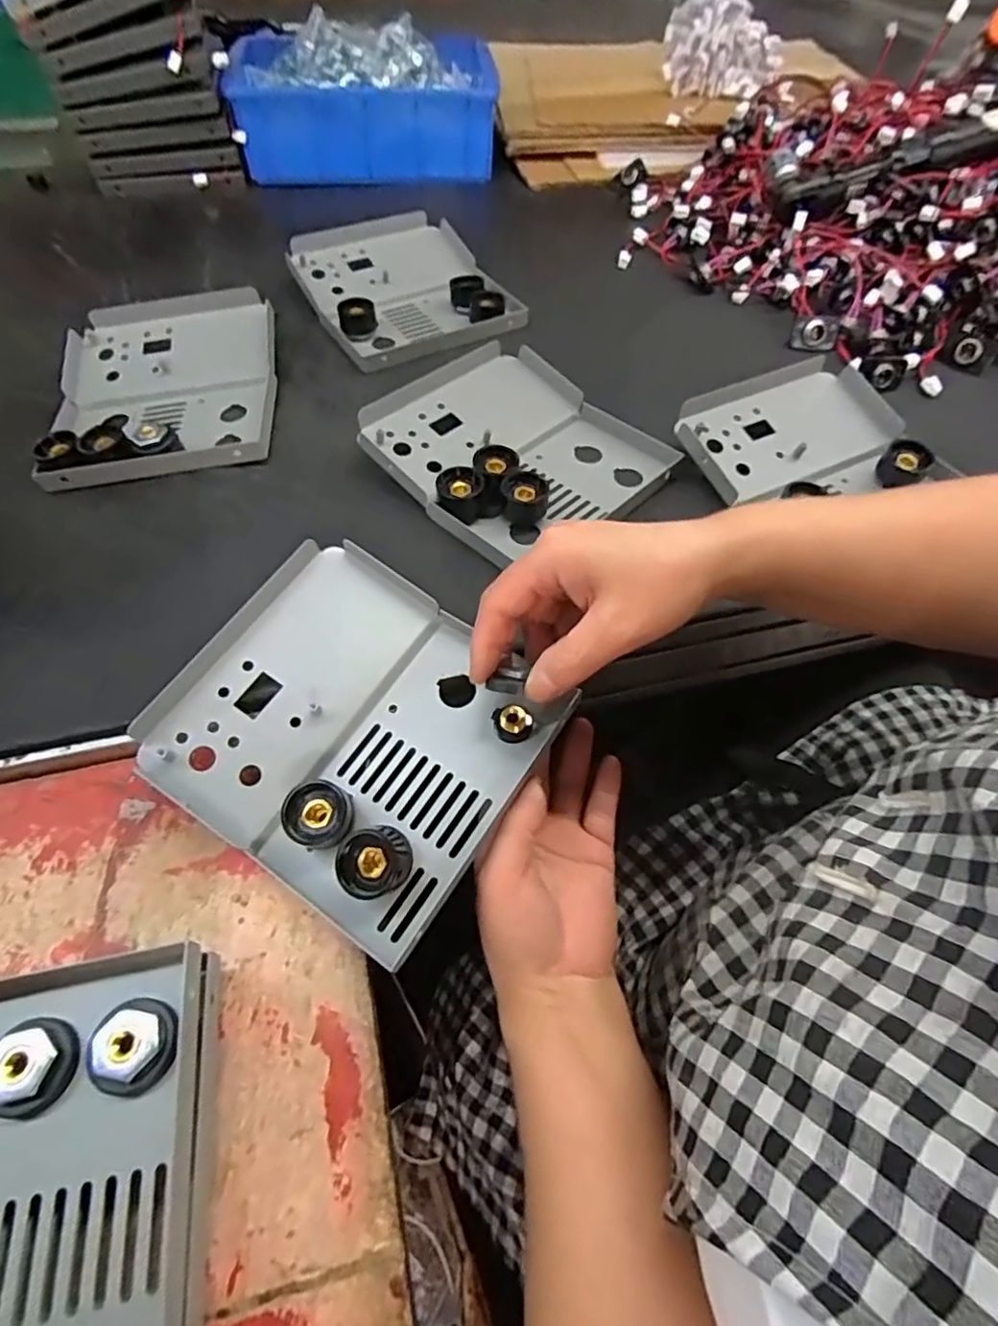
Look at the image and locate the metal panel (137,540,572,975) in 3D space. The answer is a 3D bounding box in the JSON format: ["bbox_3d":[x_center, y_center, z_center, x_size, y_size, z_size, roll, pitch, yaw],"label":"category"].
[{"bbox_3d":[-0.072,0.030,0.324,0.170,0.046,0.154,30,60,18],"label":"metal panel"}]

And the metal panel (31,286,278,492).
[{"bbox_3d":[-0.249,-0.211,0.471,0.159,0.032,0.188,-6,56,-5],"label":"metal panel"}]

